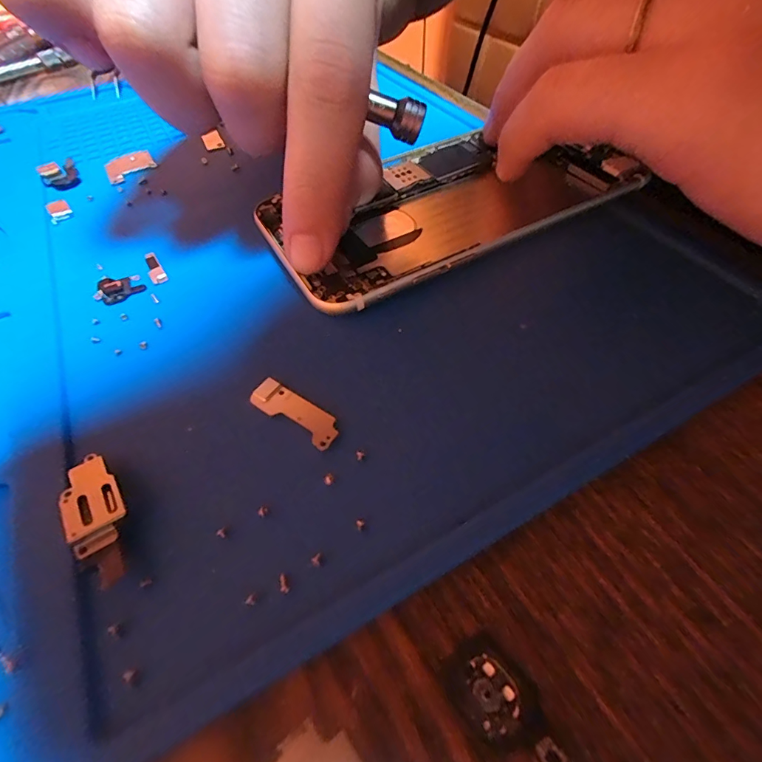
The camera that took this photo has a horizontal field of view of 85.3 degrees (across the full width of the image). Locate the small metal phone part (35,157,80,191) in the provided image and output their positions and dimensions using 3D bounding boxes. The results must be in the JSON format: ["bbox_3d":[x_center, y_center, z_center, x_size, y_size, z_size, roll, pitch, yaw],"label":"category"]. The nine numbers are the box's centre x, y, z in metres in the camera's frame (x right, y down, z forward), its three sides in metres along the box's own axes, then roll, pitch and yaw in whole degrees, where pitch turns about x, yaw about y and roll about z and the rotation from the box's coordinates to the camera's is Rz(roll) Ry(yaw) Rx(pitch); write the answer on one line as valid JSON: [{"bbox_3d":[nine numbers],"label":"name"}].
[{"bbox_3d":[-0.138,-0.088,0.177,0.014,0.005,0.017,-26,57,-17],"label":"small metal phone part"}]

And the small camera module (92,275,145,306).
[{"bbox_3d":[-0.085,-0.030,0.132,0.014,0.004,0.010,-36,59,-21],"label":"small camera module"}]

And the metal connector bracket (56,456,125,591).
[{"bbox_3d":[-0.057,0.028,0.085,0.010,0.006,0.029,-32,58,-19],"label":"metal connector bracket"}]

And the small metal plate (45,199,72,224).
[{"bbox_3d":[-0.127,-0.067,0.162,0.008,0.004,0.013,-33,59,-21],"label":"small metal plate"}]

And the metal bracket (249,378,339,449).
[{"bbox_3d":[-0.021,0.007,0.100,0.025,0.004,0.008,30,60,23],"label":"metal bracket"}]

